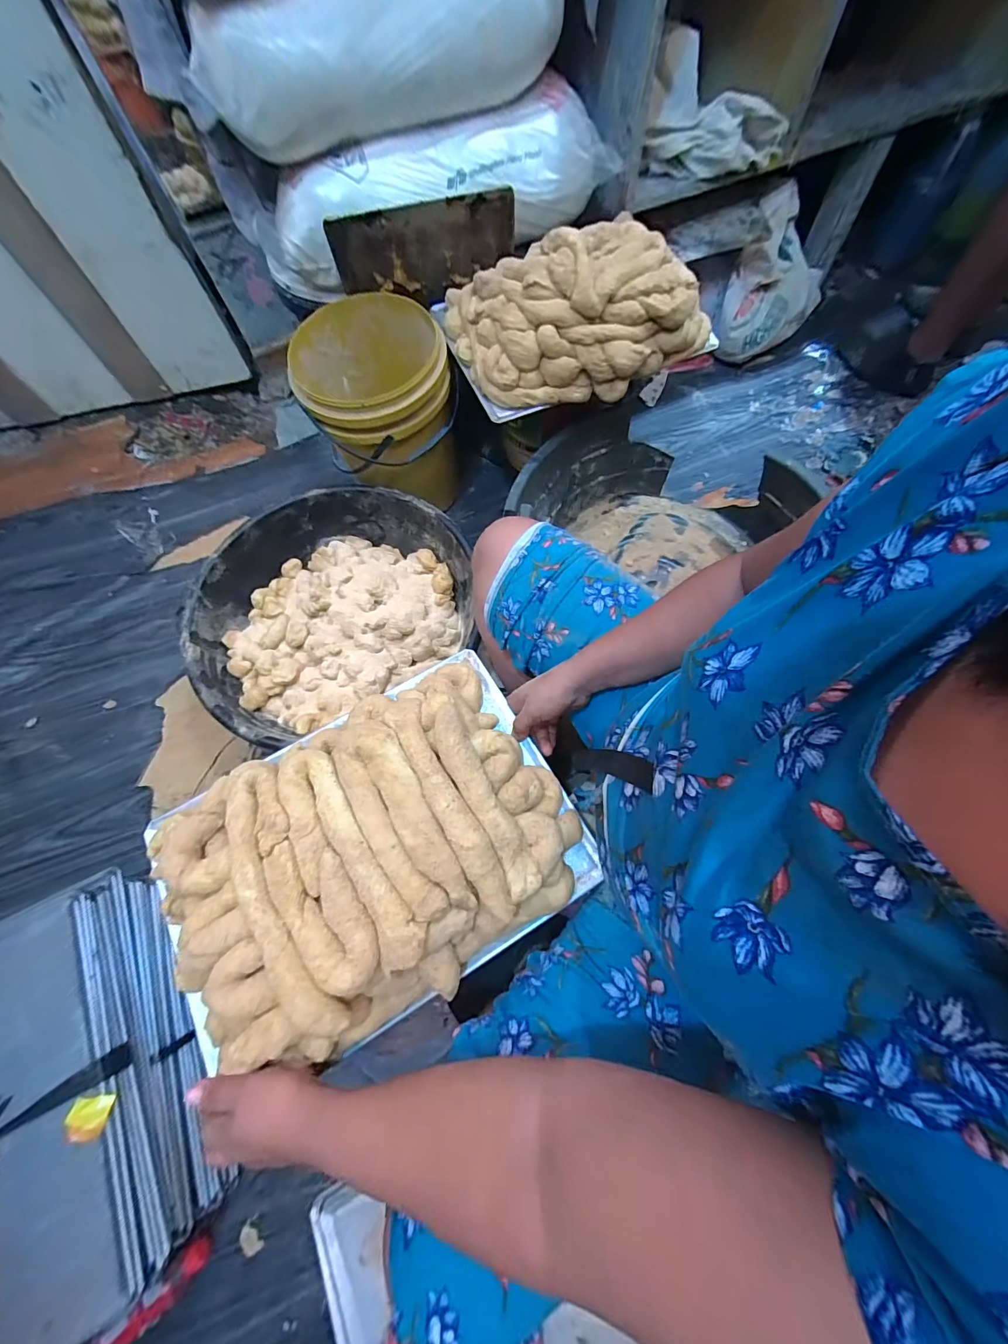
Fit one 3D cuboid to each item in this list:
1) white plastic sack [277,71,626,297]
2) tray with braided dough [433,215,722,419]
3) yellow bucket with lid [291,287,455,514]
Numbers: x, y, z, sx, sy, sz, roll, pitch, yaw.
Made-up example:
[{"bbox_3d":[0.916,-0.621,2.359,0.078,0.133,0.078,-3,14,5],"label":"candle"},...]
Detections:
[{"bbox_3d":[-0.116,-0.870,0.783,0.625,0.185,0.123,-15,69,-6],"label":"white plastic sack"},{"bbox_3d":[0.123,-0.649,0.738,0.424,0.156,0.325,-17,69,-7],"label":"tray with braided dough"},{"bbox_3d":[-0.251,-0.538,0.921,0.291,0.333,0.311,-19,69,-8],"label":"yellow bucket with lid"}]

